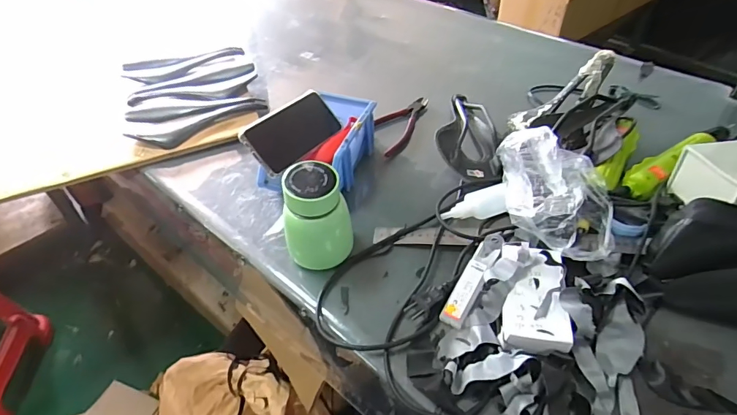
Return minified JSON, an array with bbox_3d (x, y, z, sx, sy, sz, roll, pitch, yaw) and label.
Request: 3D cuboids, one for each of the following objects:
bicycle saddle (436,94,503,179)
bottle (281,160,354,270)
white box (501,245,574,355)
[{"bbox_3d":[0.152,-0.124,0.692,0.092,0.043,0.213,3,46,6],"label":"bicycle saddle"},{"bbox_3d":[-0.059,0.012,0.527,0.074,0.120,0.064,1,46,4],"label":"bottle"},{"bbox_3d":[0.176,0.091,0.478,0.062,0.024,0.121,3,46,6],"label":"white box"}]

